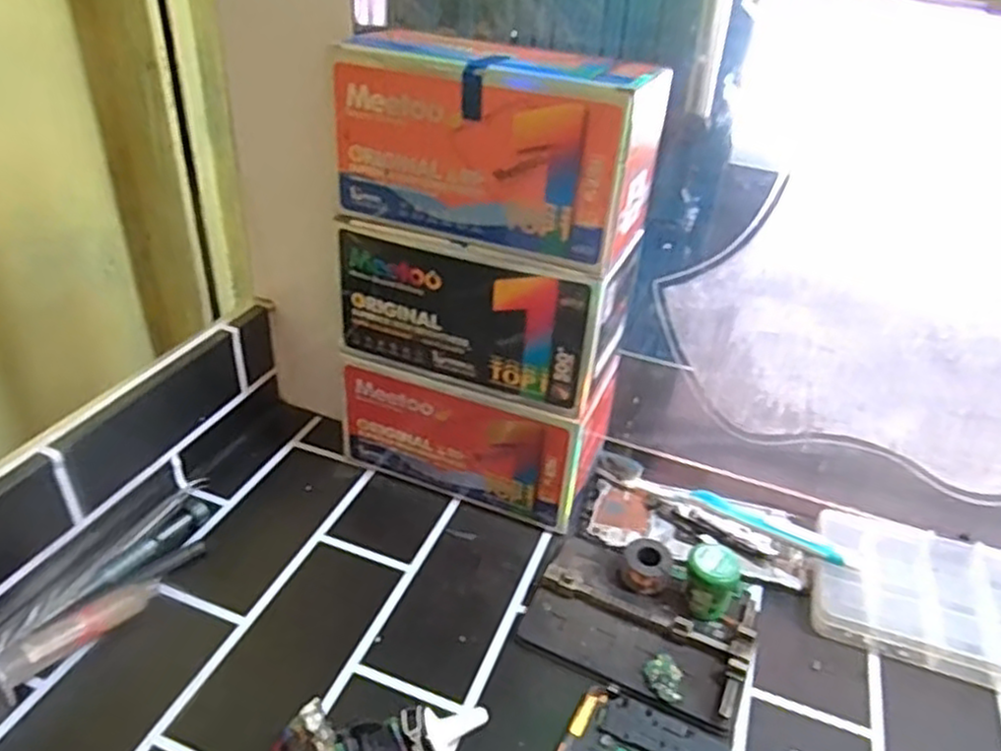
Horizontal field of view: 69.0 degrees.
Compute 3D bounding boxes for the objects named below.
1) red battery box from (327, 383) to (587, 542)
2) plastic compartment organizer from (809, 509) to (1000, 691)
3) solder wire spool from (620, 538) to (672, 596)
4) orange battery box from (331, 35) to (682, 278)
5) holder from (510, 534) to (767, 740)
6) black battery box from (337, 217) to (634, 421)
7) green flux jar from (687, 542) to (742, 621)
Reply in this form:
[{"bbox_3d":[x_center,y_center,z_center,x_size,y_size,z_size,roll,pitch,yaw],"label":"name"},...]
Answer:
[{"bbox_3d":[-0.015,0.028,0.532,0.176,0.093,0.089,16,36,16],"label":"red battery box"},{"bbox_3d":[0.290,0.144,0.460,0.171,0.026,0.102,17,36,16],"label":"plastic compartment organizer"},{"bbox_3d":[0.093,0.121,0.464,0.029,0.022,0.033,16,36,16],"label":"solder wire spool"},{"bbox_3d":[0.005,-0.140,0.430,0.181,0.098,0.095,16,36,16],"label":"orange battery box"},{"bbox_3d":[0.083,0.146,0.437,0.126,0.020,0.090,19,37,19],"label":"holder"},{"bbox_3d":[-0.012,-0.049,0.471,0.178,0.089,0.076,13,36,12],"label":"black battery box"},{"bbox_3d":[0.126,0.127,0.441,0.029,0.041,0.031,3,35,-2],"label":"green flux jar"}]

